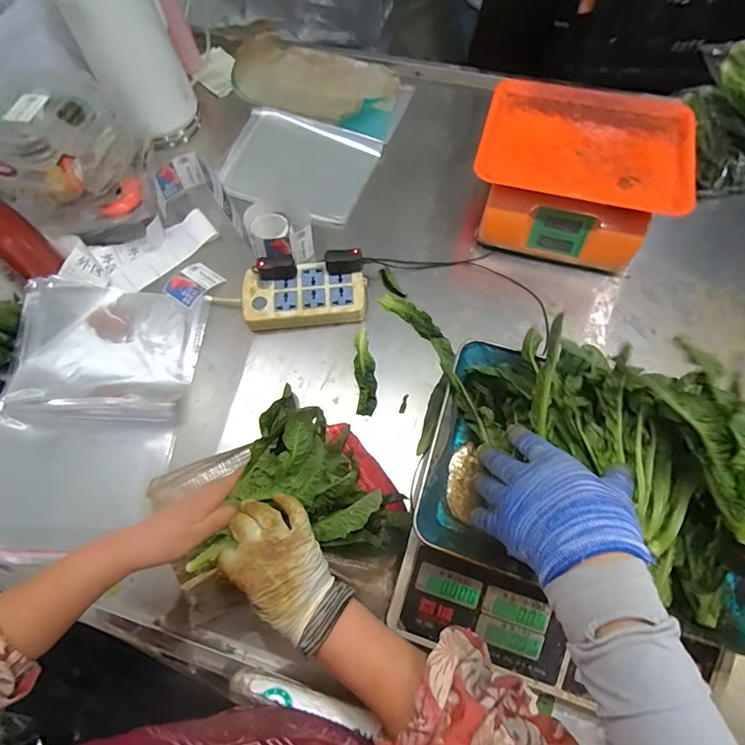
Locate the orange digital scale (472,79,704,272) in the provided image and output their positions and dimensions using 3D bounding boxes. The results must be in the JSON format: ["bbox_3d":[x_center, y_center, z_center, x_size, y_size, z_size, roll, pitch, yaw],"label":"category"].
[{"bbox_3d":[0.314,-0.314,0.679,0.286,0.125,0.259,15,69,8],"label":"orange digital scale"}]

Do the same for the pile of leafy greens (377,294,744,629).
[{"bbox_3d":[0.235,0.058,0.401,0.160,0.115,0.300,-43,73,-15],"label":"pile of leafy greens"}]

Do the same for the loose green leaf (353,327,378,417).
[{"bbox_3d":[-0.011,-0.002,0.615,0.029,0.009,0.130,-5,67,0],"label":"loose green leaf"}]

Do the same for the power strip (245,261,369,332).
[{"bbox_3d":[-0.102,-0.117,0.650,0.180,0.031,0.101,-4,67,0],"label":"power strip"}]

